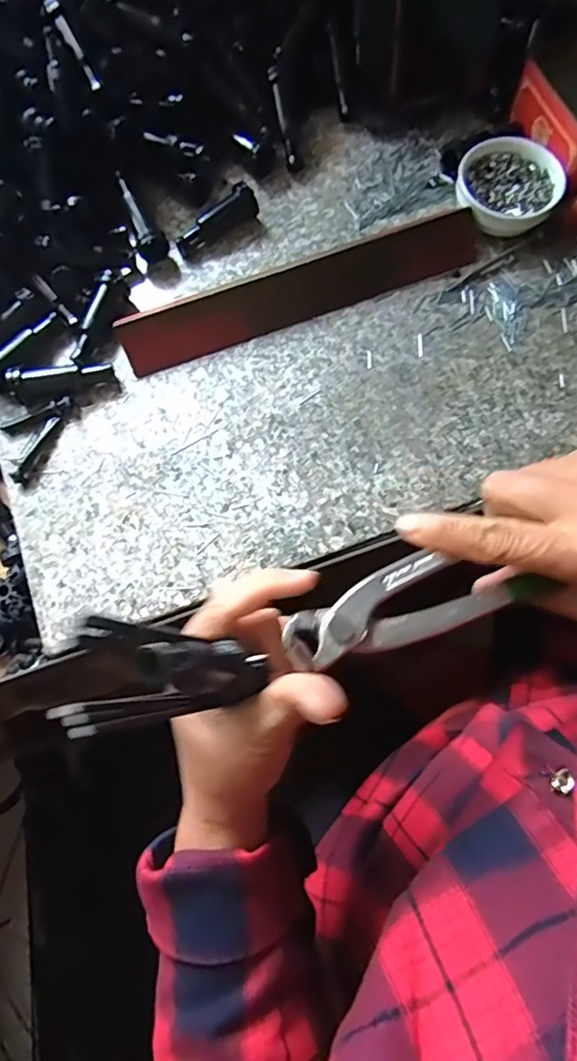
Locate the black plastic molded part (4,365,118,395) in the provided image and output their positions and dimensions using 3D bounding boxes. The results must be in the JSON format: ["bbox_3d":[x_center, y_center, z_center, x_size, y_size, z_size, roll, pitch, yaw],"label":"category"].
[{"bbox_3d":[-0.151,-0.103,0.361,0.067,0.011,0.016,-9,75,-16],"label":"black plastic molded part"}]

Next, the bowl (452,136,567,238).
[{"bbox_3d":[0.157,-0.248,0.391,0.071,0.026,0.068,0,75,1],"label":"bowl"}]

